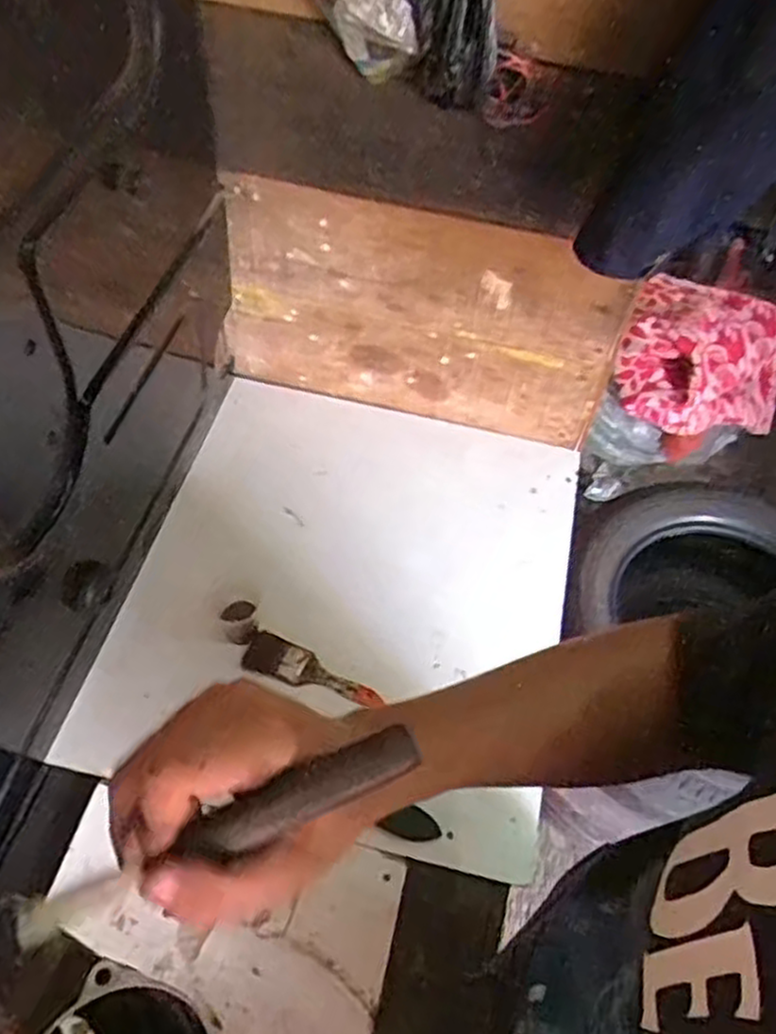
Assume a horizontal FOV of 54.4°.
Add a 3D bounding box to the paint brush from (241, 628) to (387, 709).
[{"bbox_3d":[-0.091,0.195,0.951,0.177,0.013,0.049,18,70,3],"label":"paint brush"}]

